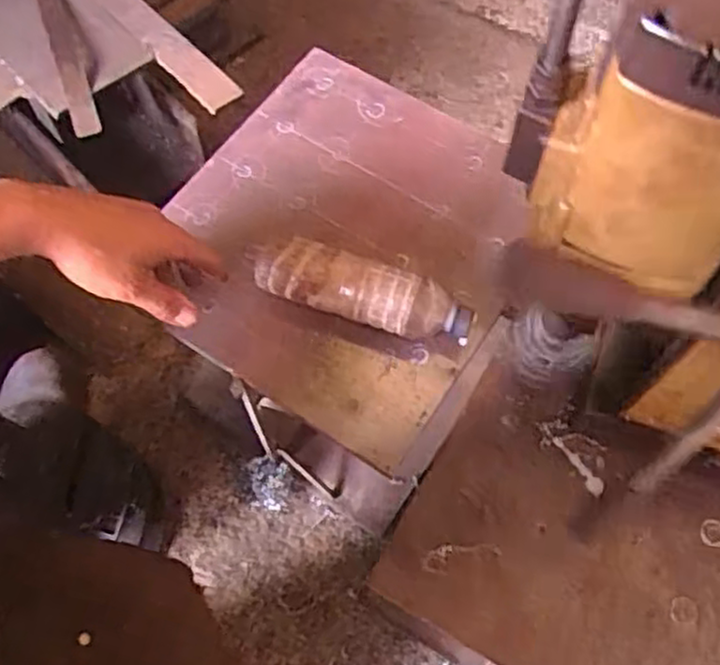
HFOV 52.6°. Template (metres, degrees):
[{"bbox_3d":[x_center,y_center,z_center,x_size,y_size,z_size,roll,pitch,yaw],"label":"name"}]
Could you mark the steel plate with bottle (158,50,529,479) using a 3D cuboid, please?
[{"bbox_3d":[-0.019,-0.119,0.794,0.374,0.085,0.389,31,67,13],"label":"steel plate with bottle"}]

